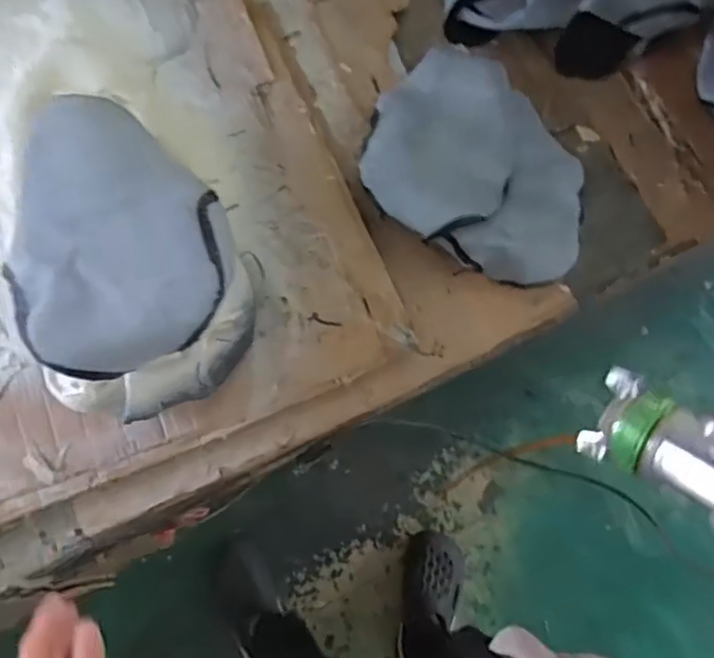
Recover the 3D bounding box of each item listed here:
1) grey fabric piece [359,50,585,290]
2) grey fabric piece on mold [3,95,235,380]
[{"bbox_3d":[0.142,-0.211,0.754,0.253,0.045,0.304,14,57,-9],"label":"grey fabric piece"},{"bbox_3d":[-0.230,-0.107,0.577,0.190,0.073,0.303,-26,80,-7],"label":"grey fabric piece on mold"}]

